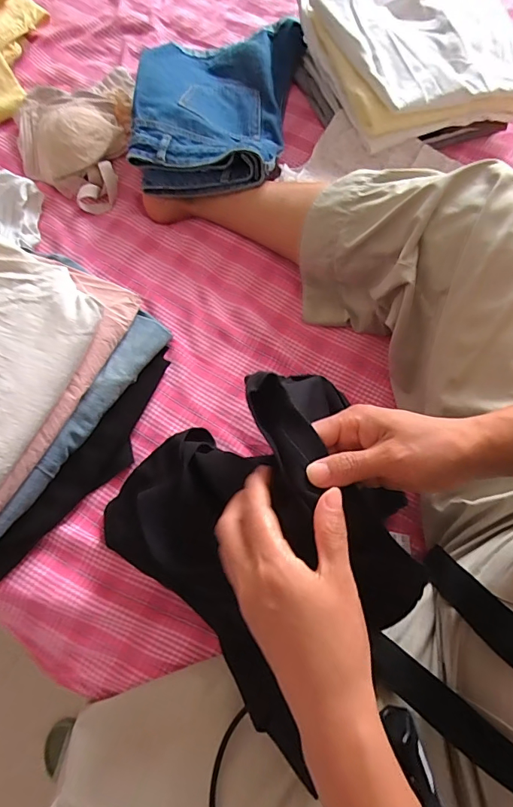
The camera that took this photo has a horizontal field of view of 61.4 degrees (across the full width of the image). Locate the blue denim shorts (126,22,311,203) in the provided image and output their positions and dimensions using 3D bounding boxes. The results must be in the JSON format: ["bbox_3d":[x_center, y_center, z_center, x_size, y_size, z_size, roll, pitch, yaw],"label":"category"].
[{"bbox_3d":[-0.060,-0.457,0.651,0.217,0.077,0.363,9,71,5],"label":"blue denim shorts"}]

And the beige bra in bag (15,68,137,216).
[{"bbox_3d":[-0.275,-0.413,0.651,0.178,0.056,0.261,-11,71,-2],"label":"beige bra in bag"}]

